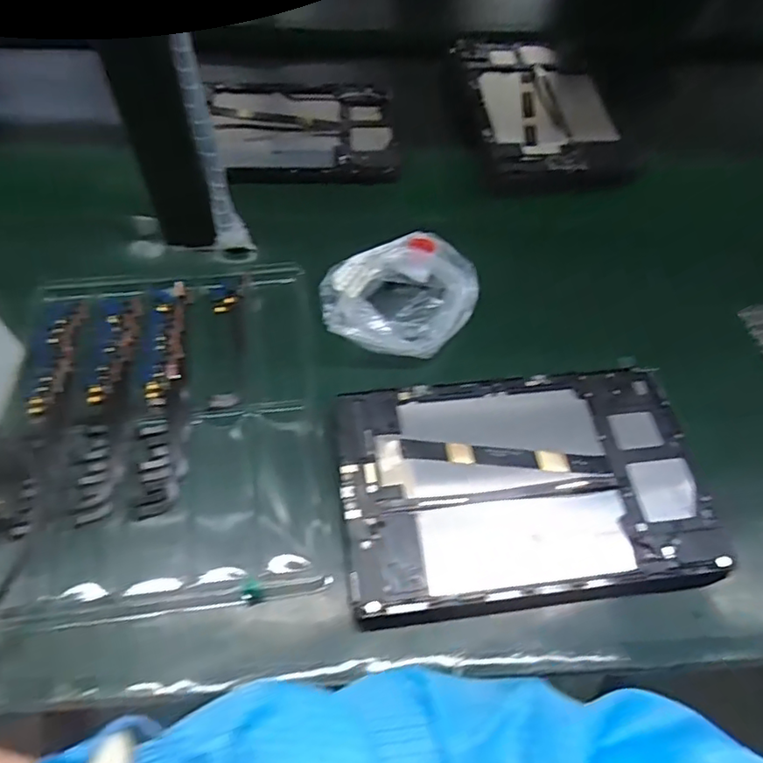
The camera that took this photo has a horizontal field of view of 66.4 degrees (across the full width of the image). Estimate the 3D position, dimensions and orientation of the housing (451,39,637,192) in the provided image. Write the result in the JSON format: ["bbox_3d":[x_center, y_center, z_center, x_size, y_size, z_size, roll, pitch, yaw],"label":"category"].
[{"bbox_3d":[0.172,-0.302,0.639,0.141,0.022,0.272,-3,57,-7],"label":"housing"}]

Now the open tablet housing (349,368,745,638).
[{"bbox_3d":[0.094,0.068,0.396,0.236,0.026,0.157,-3,57,-7],"label":"open tablet housing"}]

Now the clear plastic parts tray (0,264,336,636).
[{"bbox_3d":[-0.154,0.025,0.429,0.210,0.023,0.275,-5,57,-8],"label":"clear plastic parts tray"}]

